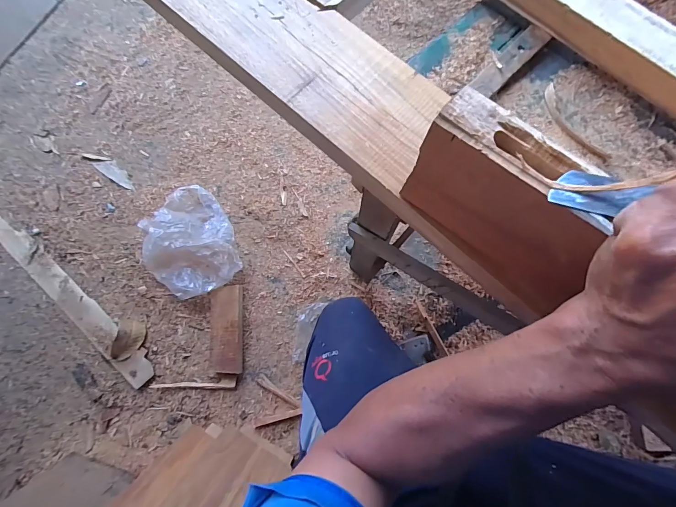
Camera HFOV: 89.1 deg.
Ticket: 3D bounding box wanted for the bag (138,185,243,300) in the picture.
[{"bbox_3d":[-0.320,-0.027,0.735,0.175,0.109,0.232,-21,75,-5],"label":"bag"}]

